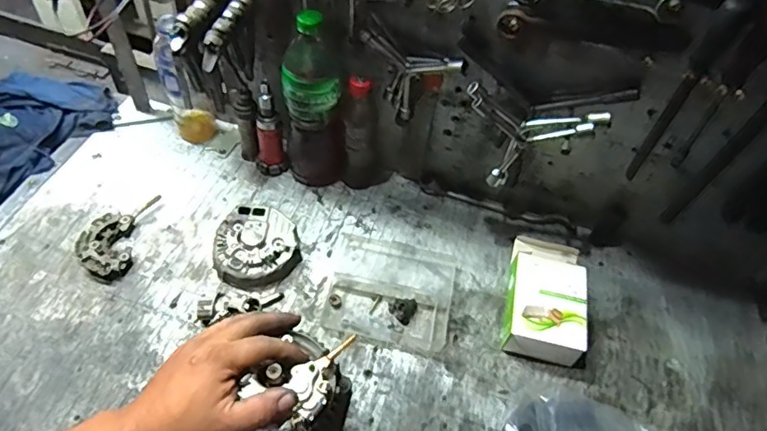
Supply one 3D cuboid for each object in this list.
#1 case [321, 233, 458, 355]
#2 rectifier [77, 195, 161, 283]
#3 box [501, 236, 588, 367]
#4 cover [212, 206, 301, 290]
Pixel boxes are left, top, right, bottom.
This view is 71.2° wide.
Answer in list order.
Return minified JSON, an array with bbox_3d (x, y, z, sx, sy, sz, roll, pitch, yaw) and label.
[{"bbox_3d":[0.013,0.098,0.721,0.162,0.017,0.147,14,54,5],"label":"case"},{"bbox_3d":[-0.368,0.024,0.728,0.070,0.020,0.136,5,53,-2],"label":"rectifier"},{"bbox_3d":[0.213,0.103,0.709,0.094,0.057,0.179,11,54,3],"label":"box"},{"bbox_3d":[-0.173,0.041,0.728,0.114,0.038,0.113,-9,55,-12],"label":"cover"}]

